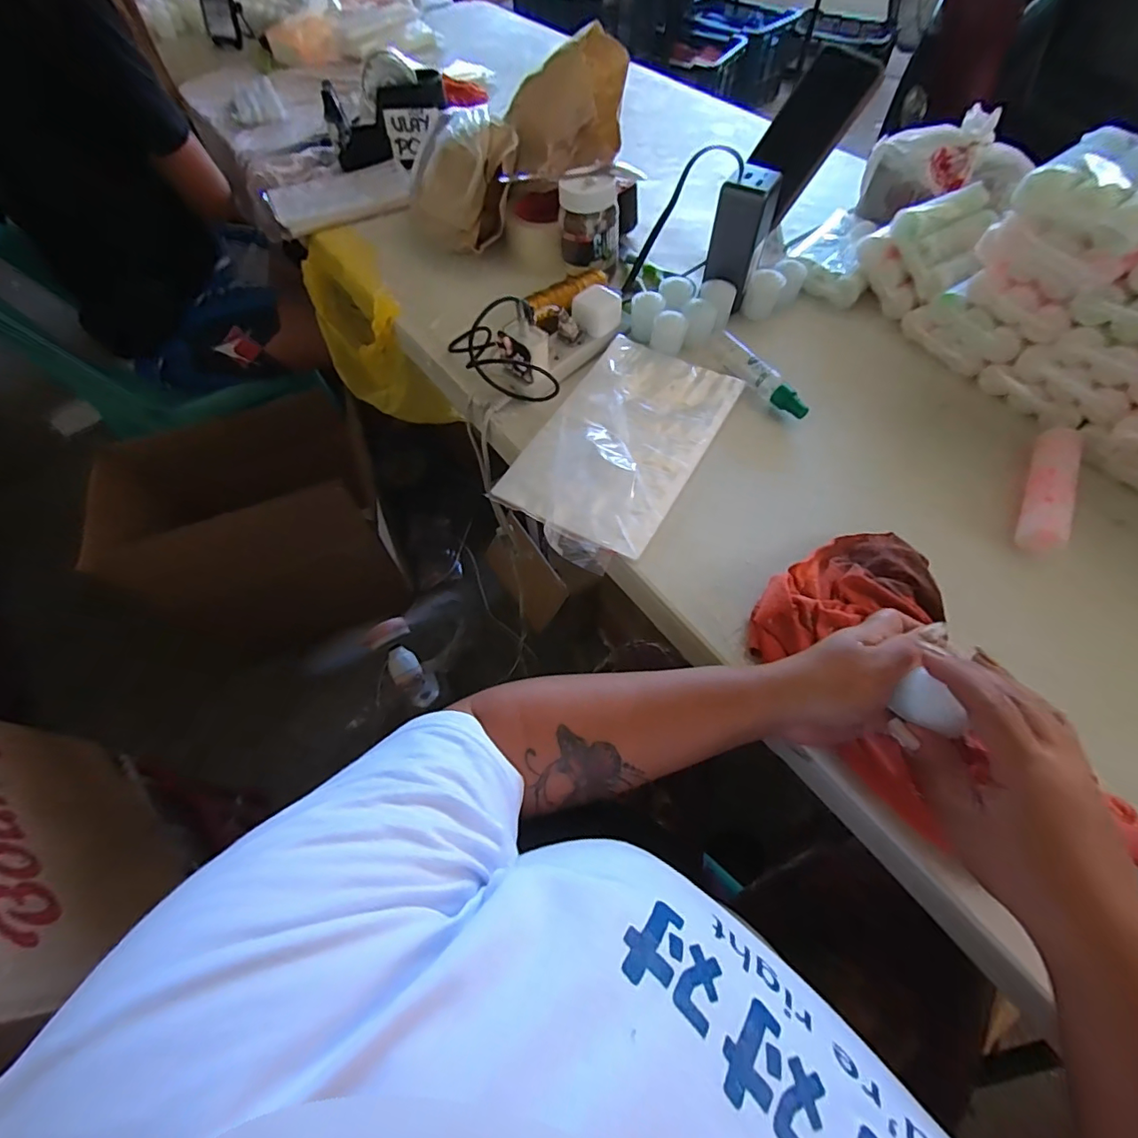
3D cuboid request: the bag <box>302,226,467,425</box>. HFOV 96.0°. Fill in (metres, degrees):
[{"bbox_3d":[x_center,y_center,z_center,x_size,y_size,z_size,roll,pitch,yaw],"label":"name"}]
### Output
[{"bbox_3d":[-0.300,-0.356,0.727,0.119,0.182,0.290,-30,79,-14],"label":"bag"}]

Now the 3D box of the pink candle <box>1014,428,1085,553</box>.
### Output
[{"bbox_3d":[0.435,-0.075,0.462,0.031,0.030,0.147,26,64,16],"label":"pink candle"}]

